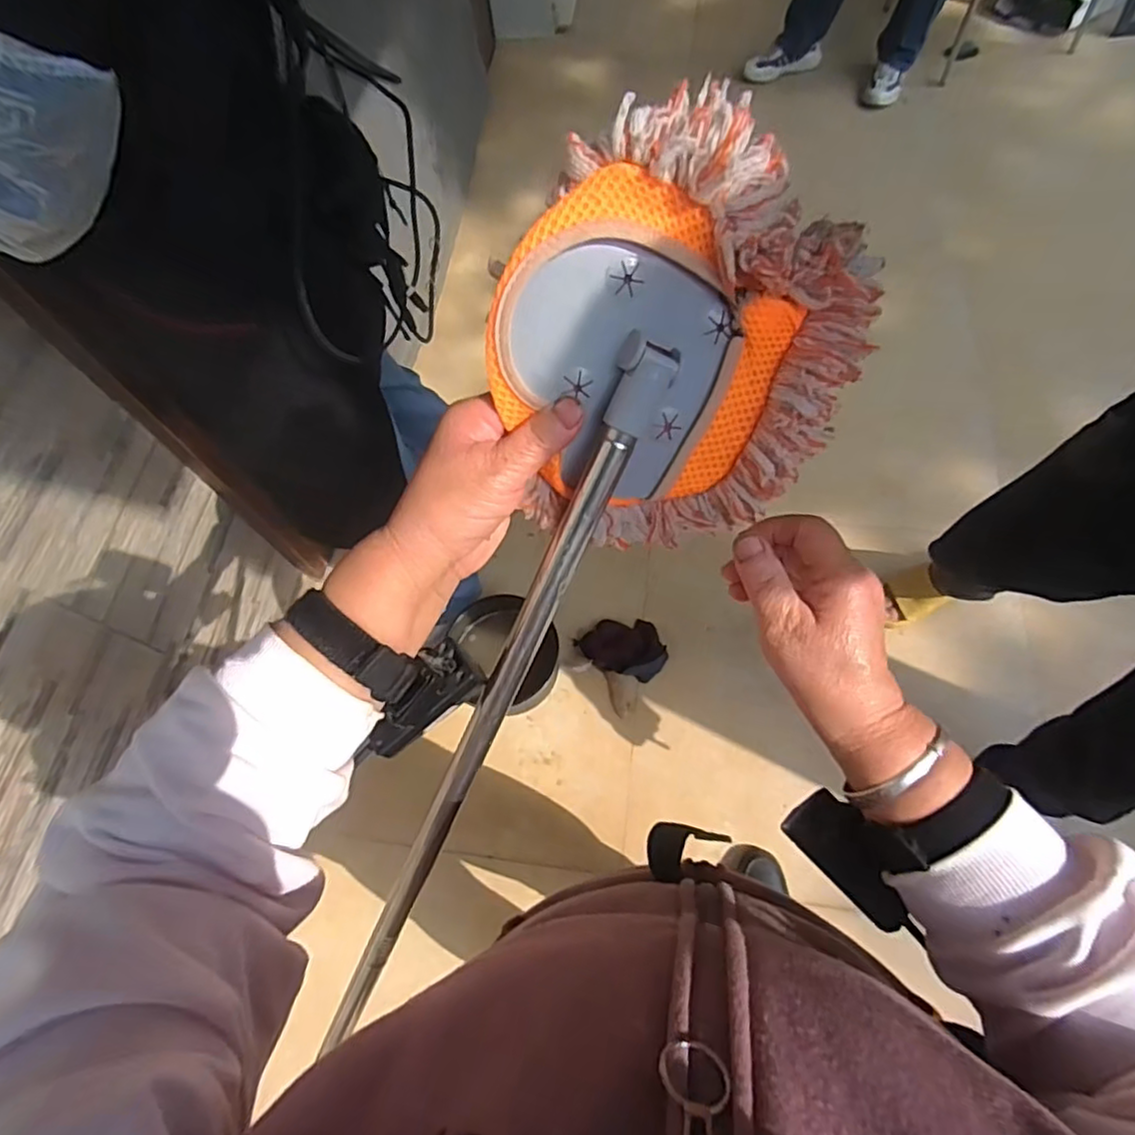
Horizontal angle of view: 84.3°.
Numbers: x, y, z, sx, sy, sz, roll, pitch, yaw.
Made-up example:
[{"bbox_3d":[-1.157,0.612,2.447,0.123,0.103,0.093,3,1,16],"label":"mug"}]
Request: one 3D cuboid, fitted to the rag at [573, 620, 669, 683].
[{"bbox_3d":[0.102,0.146,1.190,0.169,0.070,0.118,9,66,7],"label":"rag"}]

